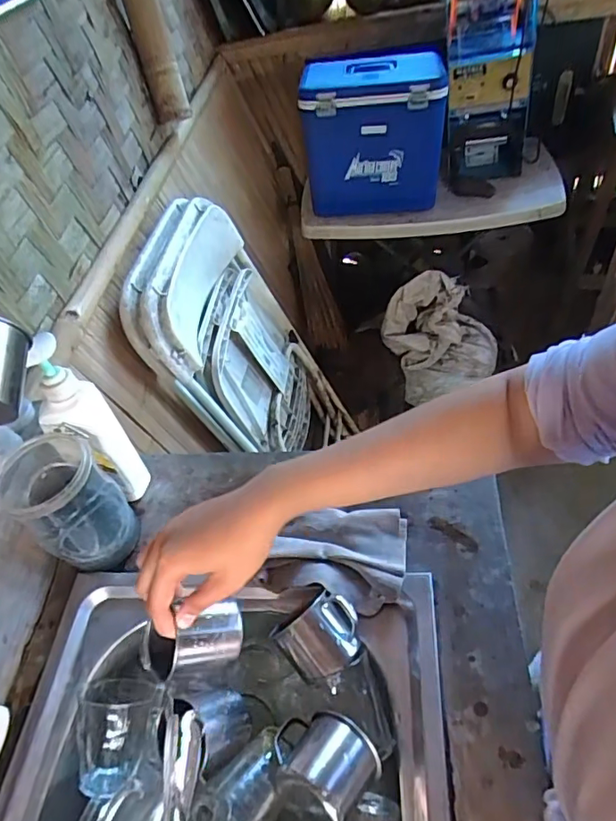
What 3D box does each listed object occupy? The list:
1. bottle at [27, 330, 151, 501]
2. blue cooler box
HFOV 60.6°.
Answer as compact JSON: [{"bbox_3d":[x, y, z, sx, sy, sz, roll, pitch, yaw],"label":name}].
[{"bbox_3d":[-0.251,0.017,0.598,0.061,0.235,0.051,7,51,16],"label":"bottle"},{"bbox_3d":[0.186,-0.754,1.466,0.365,0.363,0.275,-2,49,9],"label":"blue cooler box"}]

